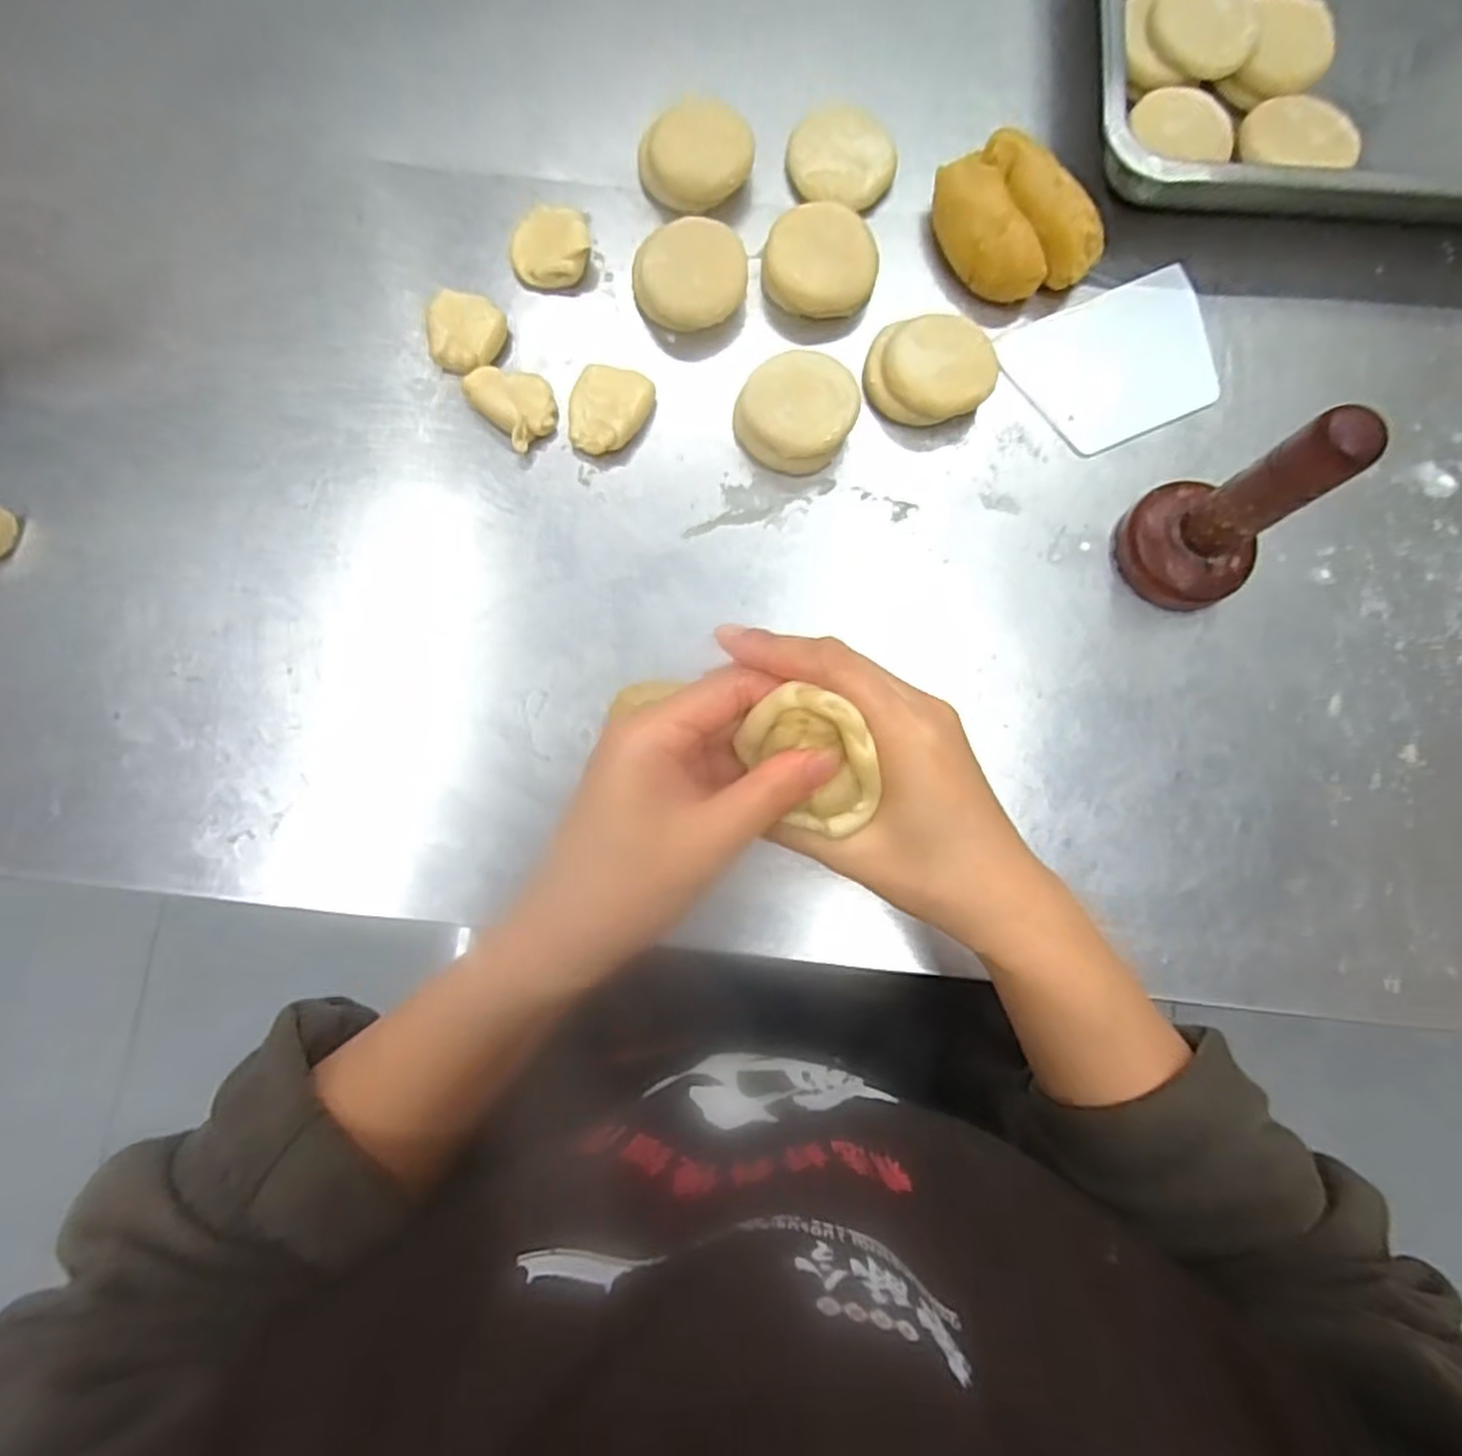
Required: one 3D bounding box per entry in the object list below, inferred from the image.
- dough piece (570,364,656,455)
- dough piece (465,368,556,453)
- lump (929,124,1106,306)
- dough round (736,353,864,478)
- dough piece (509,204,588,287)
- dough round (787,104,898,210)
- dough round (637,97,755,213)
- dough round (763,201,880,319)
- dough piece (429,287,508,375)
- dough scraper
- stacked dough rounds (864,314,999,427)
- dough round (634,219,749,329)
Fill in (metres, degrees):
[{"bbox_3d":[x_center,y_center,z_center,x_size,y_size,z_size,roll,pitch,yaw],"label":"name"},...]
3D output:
[{"bbox_3d":[-0.070,-0.180,0.422,0.041,0.017,0.051,25,82,3],"label":"dough piece"},{"bbox_3d":[-0.123,-0.186,0.419,0.037,0.015,0.051,-44,85,-7],"label":"dough piece"},{"bbox_3d":[0.163,-0.293,0.432,0.075,0.036,0.096,-40,84,-6],"label":"lump"},{"bbox_3d":[0.038,-0.178,0.418,0.062,0.028,0.061,0,82,-1],"label":"dough round"},{"bbox_3d":[-0.105,-0.285,0.436,0.044,0.019,0.048,-2,82,-1],"label":"dough piece"},{"bbox_3d":[0.067,-0.344,0.446,0.063,0.015,0.063,0,82,-1],"label":"dough round"},{"bbox_3d":[-0.019,-0.338,0.441,0.059,0.029,0.058,0,82,-1],"label":"dough round"},{"bbox_3d":[0.052,-0.268,0.430,0.064,0.029,0.057,5,82,0],"label":"dough round"},{"bbox_3d":[-0.151,-0.226,0.425,0.040,0.018,0.042,5,82,0],"label":"dough piece"},{"bbox_3d":[0.231,-0.216,0.438,0.119,0.004,0.089,-24,83,-4],"label":"dough scraper"},{"bbox_3d":[0.113,-0.203,0.426,0.070,0.024,0.056,12,82,1],"label":"stacked dough rounds"},{"bbox_3d":[-0.023,-0.259,0.429,0.063,0.031,0.058,0,82,-1],"label":"dough round"}]

